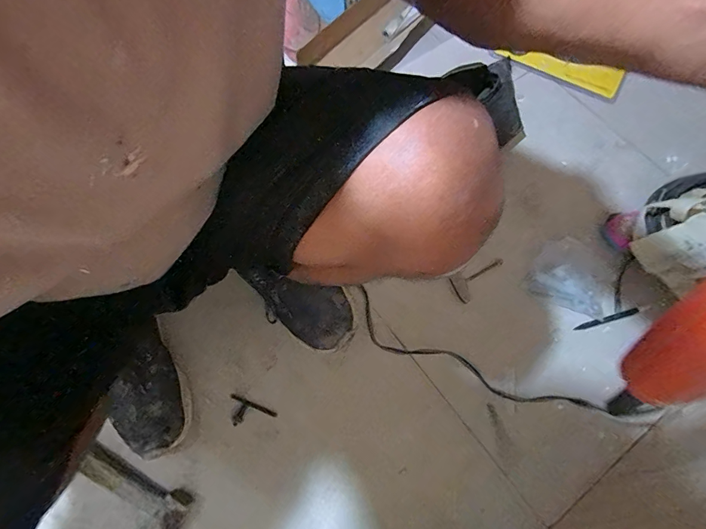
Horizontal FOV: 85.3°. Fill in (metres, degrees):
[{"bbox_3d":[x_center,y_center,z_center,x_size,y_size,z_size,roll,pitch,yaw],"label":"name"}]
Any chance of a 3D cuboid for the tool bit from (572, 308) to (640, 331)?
[{"bbox_3d":[0.414,0.091,0.628,0.118,0.014,0.010,-16,71,-5],"label":"tool bit"}]

